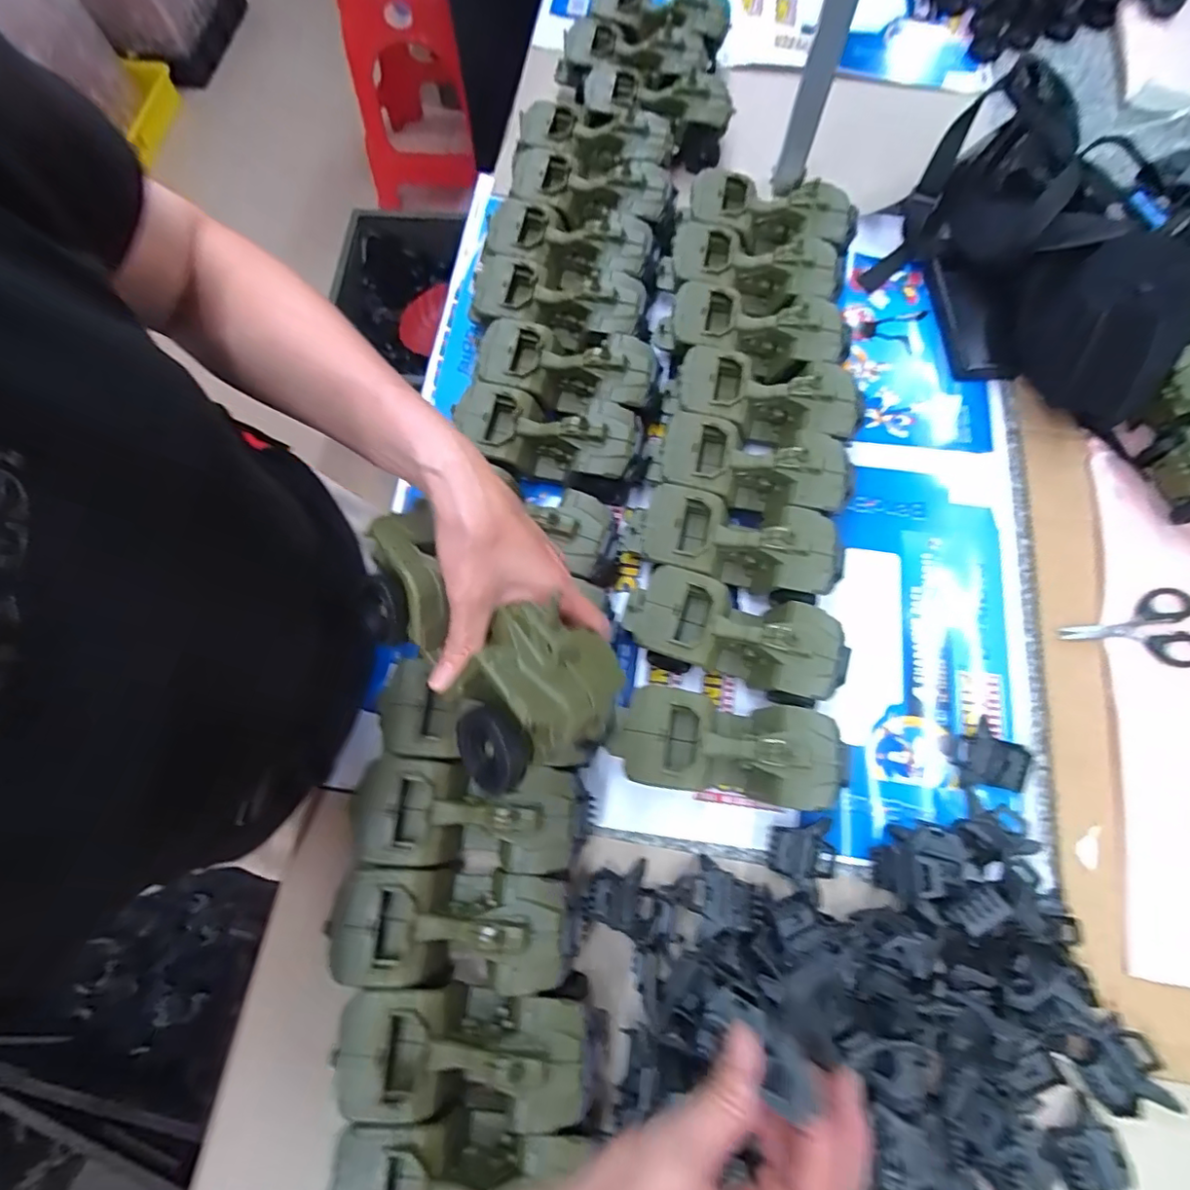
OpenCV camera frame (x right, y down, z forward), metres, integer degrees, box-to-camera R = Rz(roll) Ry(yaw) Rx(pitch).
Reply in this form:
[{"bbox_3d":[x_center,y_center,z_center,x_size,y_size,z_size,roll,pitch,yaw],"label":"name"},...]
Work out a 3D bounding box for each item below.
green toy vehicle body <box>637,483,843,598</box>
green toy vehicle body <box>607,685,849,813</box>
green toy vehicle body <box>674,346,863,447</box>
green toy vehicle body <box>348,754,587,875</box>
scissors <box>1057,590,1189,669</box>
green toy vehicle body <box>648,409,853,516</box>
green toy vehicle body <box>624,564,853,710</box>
[{"bbox_3d":[0.131,-0.045,0.542,0.182,0.083,0.076,12,73,5],"label":"green toy vehicle body"},{"bbox_3d":[0.108,0.129,0.487,0.184,0.080,0.077,8,73,4],"label":"green toy vehicle body"},{"bbox_3d":[0.172,-0.189,0.586,0.175,0.083,0.075,11,73,4],"label":"green toy vehicle body"},{"bbox_3d":[-0.100,0.181,0.476,0.187,0.079,0.082,3,72,2],"label":"green toy vehicle body"},{"bbox_3d":[0.507,0.033,0.543,0.127,0.006,0.072,-1,72,1],"label":"scissors"},{"bbox_3d":[0.149,-0.119,0.565,0.181,0.081,0.078,11,73,4],"label":"green toy vehicle body"},{"bbox_3d":[0.120,0.039,0.517,0.189,0.080,0.082,21,74,7],"label":"green toy vehicle body"}]

